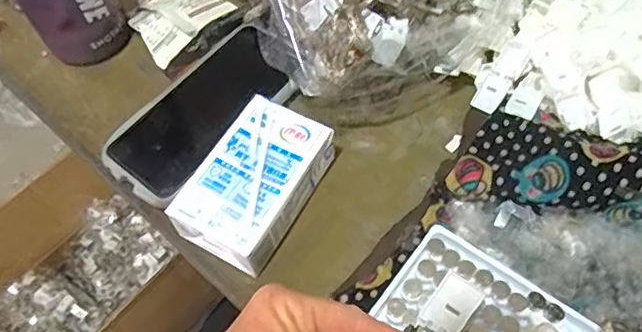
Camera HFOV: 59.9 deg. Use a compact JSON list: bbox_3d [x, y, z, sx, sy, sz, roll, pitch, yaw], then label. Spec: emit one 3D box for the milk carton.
[{"bbox_3d":[-0.044,0.013,0.382,0.065,0.038,0.107,28,65,18],"label":"milk carton"}]

